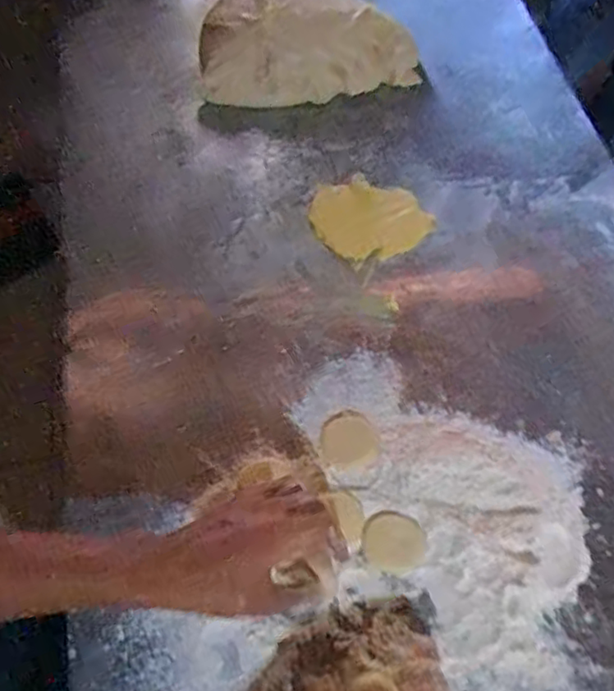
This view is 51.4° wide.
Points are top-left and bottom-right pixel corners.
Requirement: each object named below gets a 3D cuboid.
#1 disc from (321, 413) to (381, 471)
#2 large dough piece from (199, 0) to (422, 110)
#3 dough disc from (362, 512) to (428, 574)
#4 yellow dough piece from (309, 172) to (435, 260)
[{"bbox_3d":[0.037,0.084,0.560,0.048,0.009,0.051,1,62,-1],"label":"disc"},{"bbox_3d":[-0.002,-0.379,0.761,0.259,0.068,0.160,-8,63,-6],"label":"large dough piece"},{"bbox_3d":[0.072,0.163,0.525,0.048,0.004,0.049,-2,77,7],"label":"dough disc"},{"bbox_3d":[0.063,-0.138,0.678,0.110,0.004,0.109,1,62,-1],"label":"yellow dough piece"}]

